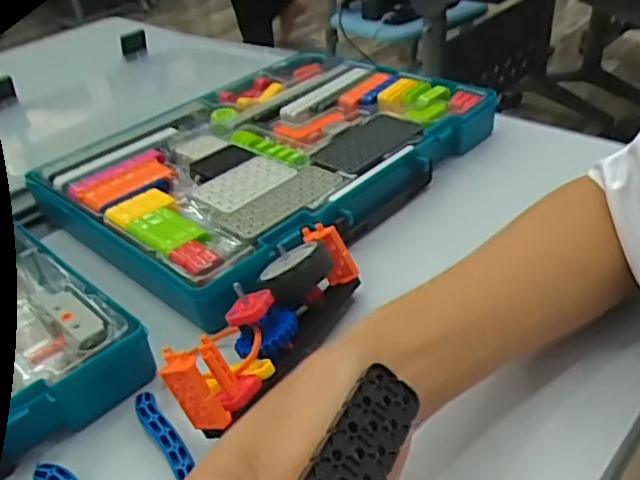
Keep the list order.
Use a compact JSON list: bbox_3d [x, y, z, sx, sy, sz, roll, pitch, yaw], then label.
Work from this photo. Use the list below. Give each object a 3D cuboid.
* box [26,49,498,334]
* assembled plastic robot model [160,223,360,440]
[{"bbox_3d":[-0.042,-0.081,0.557,0.271,0.046,0.360,25,46,36],"label":"box"},{"bbox_3d":[-0.031,0.047,0.366,0.050,0.051,0.155,16,41,27],"label":"assembled plastic robot model"}]

